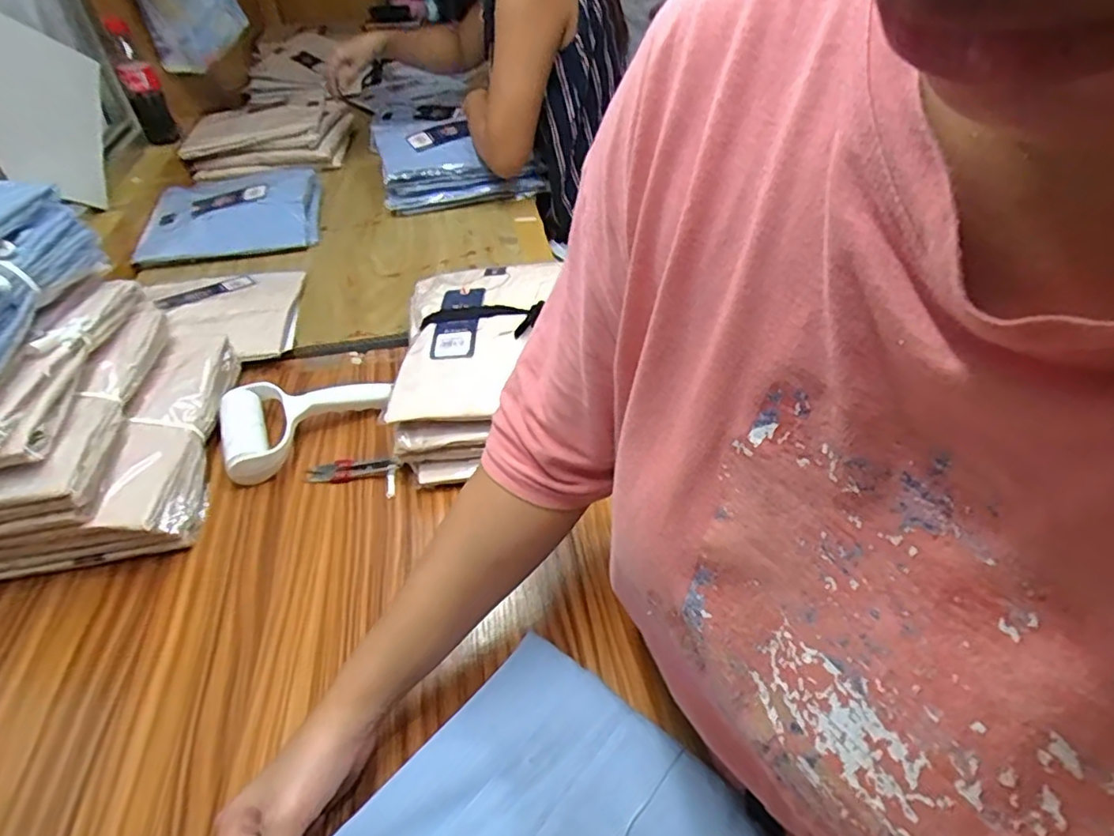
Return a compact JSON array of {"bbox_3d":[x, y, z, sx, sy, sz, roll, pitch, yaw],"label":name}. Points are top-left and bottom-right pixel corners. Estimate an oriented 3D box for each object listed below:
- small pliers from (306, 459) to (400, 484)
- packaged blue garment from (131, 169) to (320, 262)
[{"bbox_3d":[-0.208,0.053,0.612,0.090,0.006,0.027,0,45,3],"label":"small pliers"},{"bbox_3d":[-0.515,-0.329,0.970,0.257,0.058,0.219,-8,45,-5],"label":"packaged blue garment"}]

